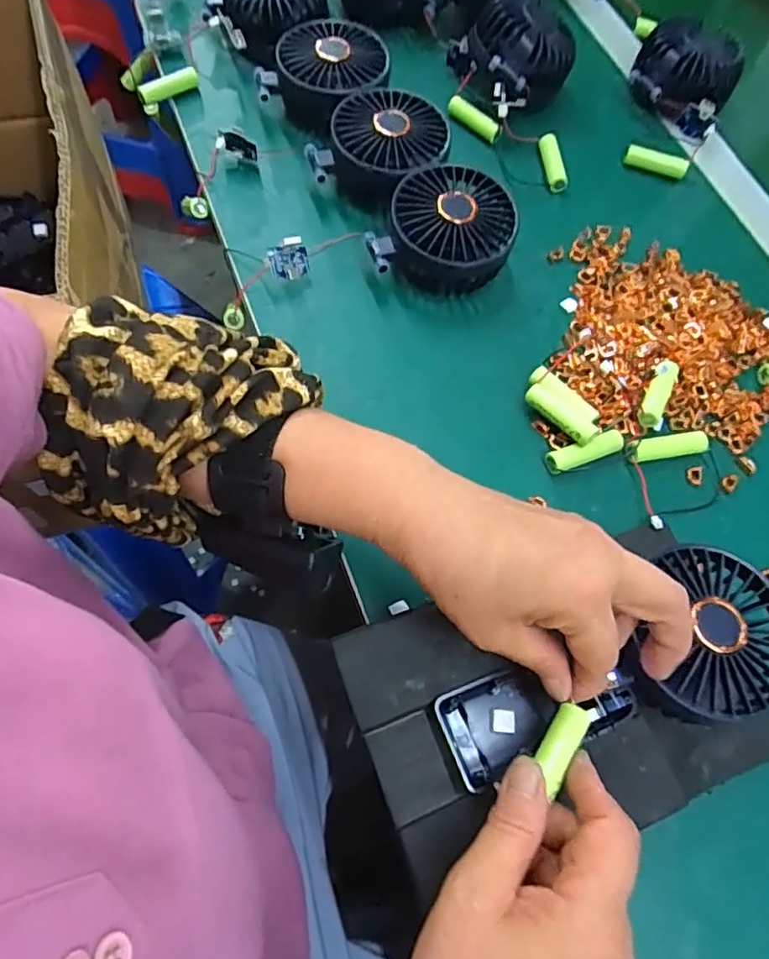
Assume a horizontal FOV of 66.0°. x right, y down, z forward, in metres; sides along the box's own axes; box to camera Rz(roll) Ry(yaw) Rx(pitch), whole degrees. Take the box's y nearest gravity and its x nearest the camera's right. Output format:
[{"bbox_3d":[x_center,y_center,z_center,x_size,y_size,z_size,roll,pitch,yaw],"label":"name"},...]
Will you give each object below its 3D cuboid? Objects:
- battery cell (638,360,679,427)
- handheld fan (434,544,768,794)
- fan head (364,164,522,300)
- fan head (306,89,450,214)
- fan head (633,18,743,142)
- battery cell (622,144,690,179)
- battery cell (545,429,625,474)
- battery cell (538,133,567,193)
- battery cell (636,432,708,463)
[{"bbox_3d":[0.183,-0.059,0.395,0.015,0.010,0.054,27,67,6],"label":"battery cell"},{"bbox_3d":[0.113,0.094,0.295,0.182,0.030,0.080,-21,70,0],"label":"handheld fan"},{"bbox_3d":[0.043,-0.171,0.416,0.089,0.050,0.081,2,67,-5],"label":"fan head"},{"bbox_3d":[0.001,-0.245,0.444,0.086,0.048,0.083,1,67,-3],"label":"fan head"},{"bbox_3d":[0.258,-0.351,0.509,0.087,0.042,0.087,34,68,8],"label":"fan head"},{"bbox_3d":[0.222,-0.261,0.485,0.050,0.013,0.012,20,67,2],"label":"battery cell"},{"bbox_3d":[0.129,-0.018,0.376,0.055,0.011,0.014,-18,70,-13],"label":"battery cell"},{"bbox_3d":[0.136,-0.256,0.479,0.016,0.012,0.053,-5,68,-8],"label":"battery cell"},{"bbox_3d":[0.185,-0.021,0.383,0.049,0.011,0.013,-7,68,-9],"label":"battery cell"}]

